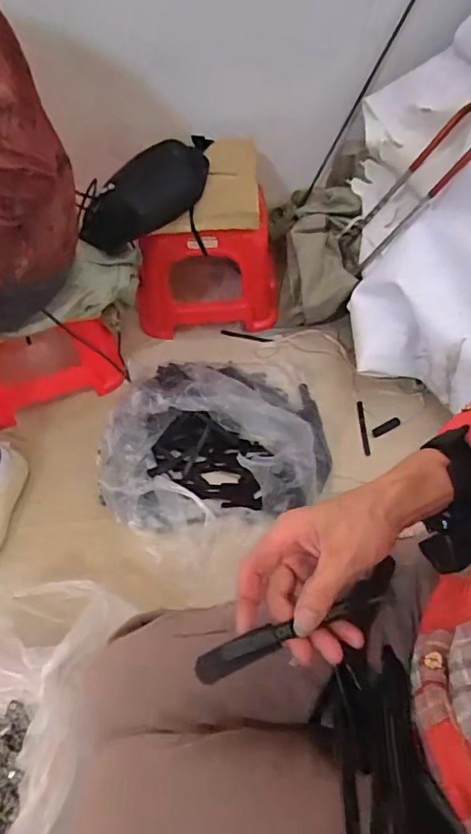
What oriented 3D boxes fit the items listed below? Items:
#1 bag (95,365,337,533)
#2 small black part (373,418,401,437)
[{"bbox_3d":[-0.030,0.025,0.969,0.391,0.135,0.360,-3,53,0],"label":"bag"},{"bbox_3d":[0.293,0.020,1.049,0.066,0.008,0.018,-25,57,-16],"label":"small black part"}]

